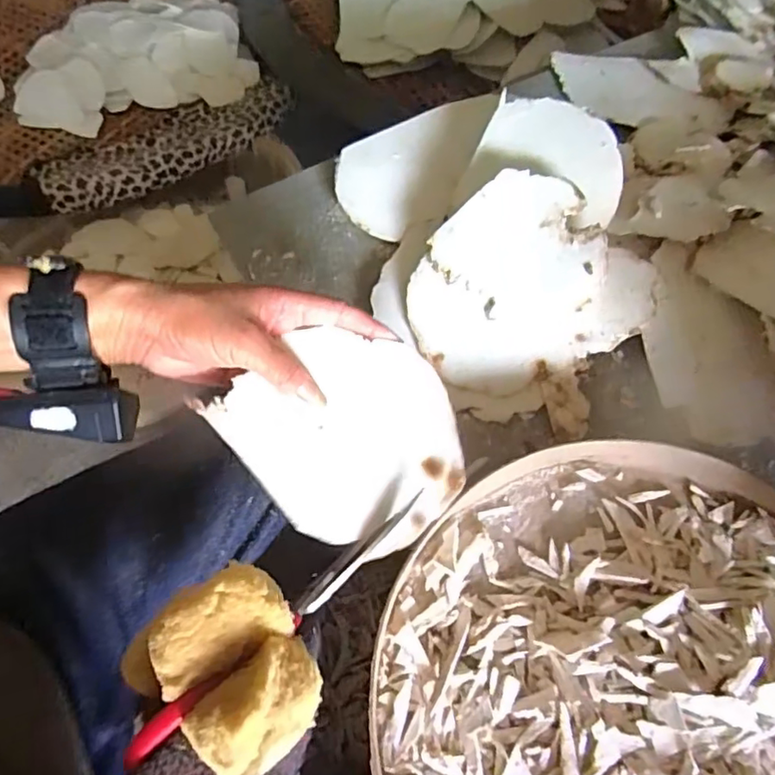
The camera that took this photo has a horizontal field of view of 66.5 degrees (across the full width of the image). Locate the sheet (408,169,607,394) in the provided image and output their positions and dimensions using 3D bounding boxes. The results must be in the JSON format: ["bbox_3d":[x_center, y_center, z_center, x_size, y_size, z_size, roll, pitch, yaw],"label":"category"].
[{"bbox_3d":[0.090,-0.079,0.455,0.152,0.014,0.145,-30,76,6],"label":"sheet"}]

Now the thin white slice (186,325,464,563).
[{"bbox_3d":[-0.019,0.027,0.349,0.121,0.009,0.134,-40,82,-22],"label":"thin white slice"}]

